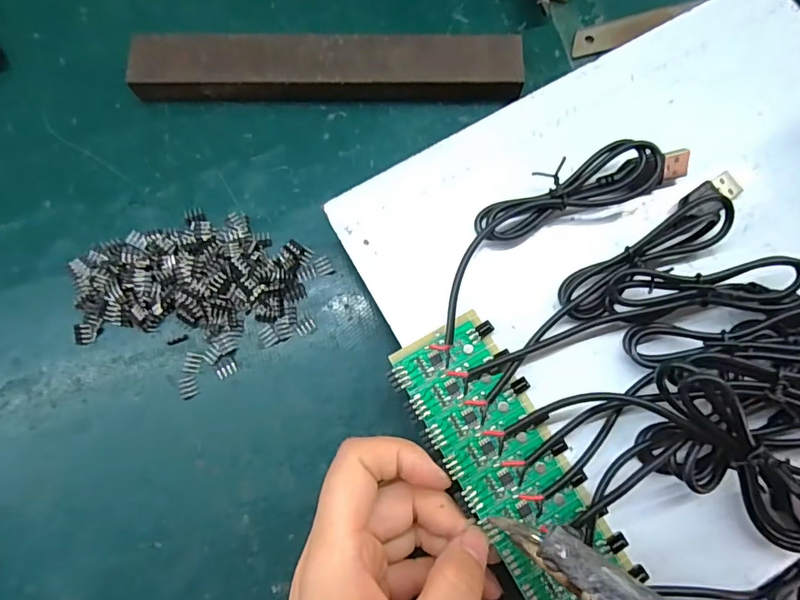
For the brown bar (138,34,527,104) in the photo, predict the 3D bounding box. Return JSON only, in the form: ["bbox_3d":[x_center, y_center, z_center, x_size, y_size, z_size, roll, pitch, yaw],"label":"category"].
[{"bbox_3d":[-0.039,-0.125,0.266,0.204,0.018,0.033,1,77,0],"label":"brown bar"}]

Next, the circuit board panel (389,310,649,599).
[{"bbox_3d":[0.048,0.074,0.191,0.045,0.006,0.141,-27,78,-6],"label":"circuit board panel"}]

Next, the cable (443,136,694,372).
[{"bbox_3d":[0.063,-0.034,0.209,0.133,0.019,0.039,-35,79,-7],"label":"cable"}]

